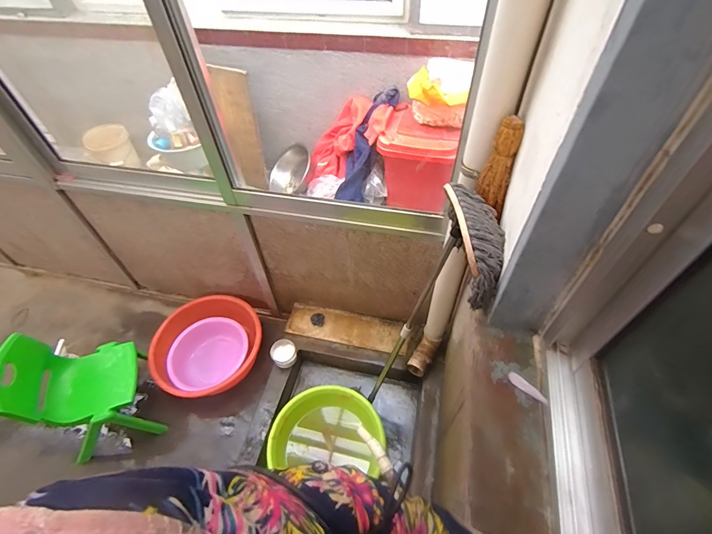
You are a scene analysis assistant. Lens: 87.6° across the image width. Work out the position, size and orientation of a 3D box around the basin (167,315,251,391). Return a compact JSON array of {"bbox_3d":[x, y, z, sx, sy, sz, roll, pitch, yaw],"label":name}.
[{"bbox_3d":[-0.651,0.392,1.644,0.315,0.135,0.315,-1,52,1],"label":"basin"}]

